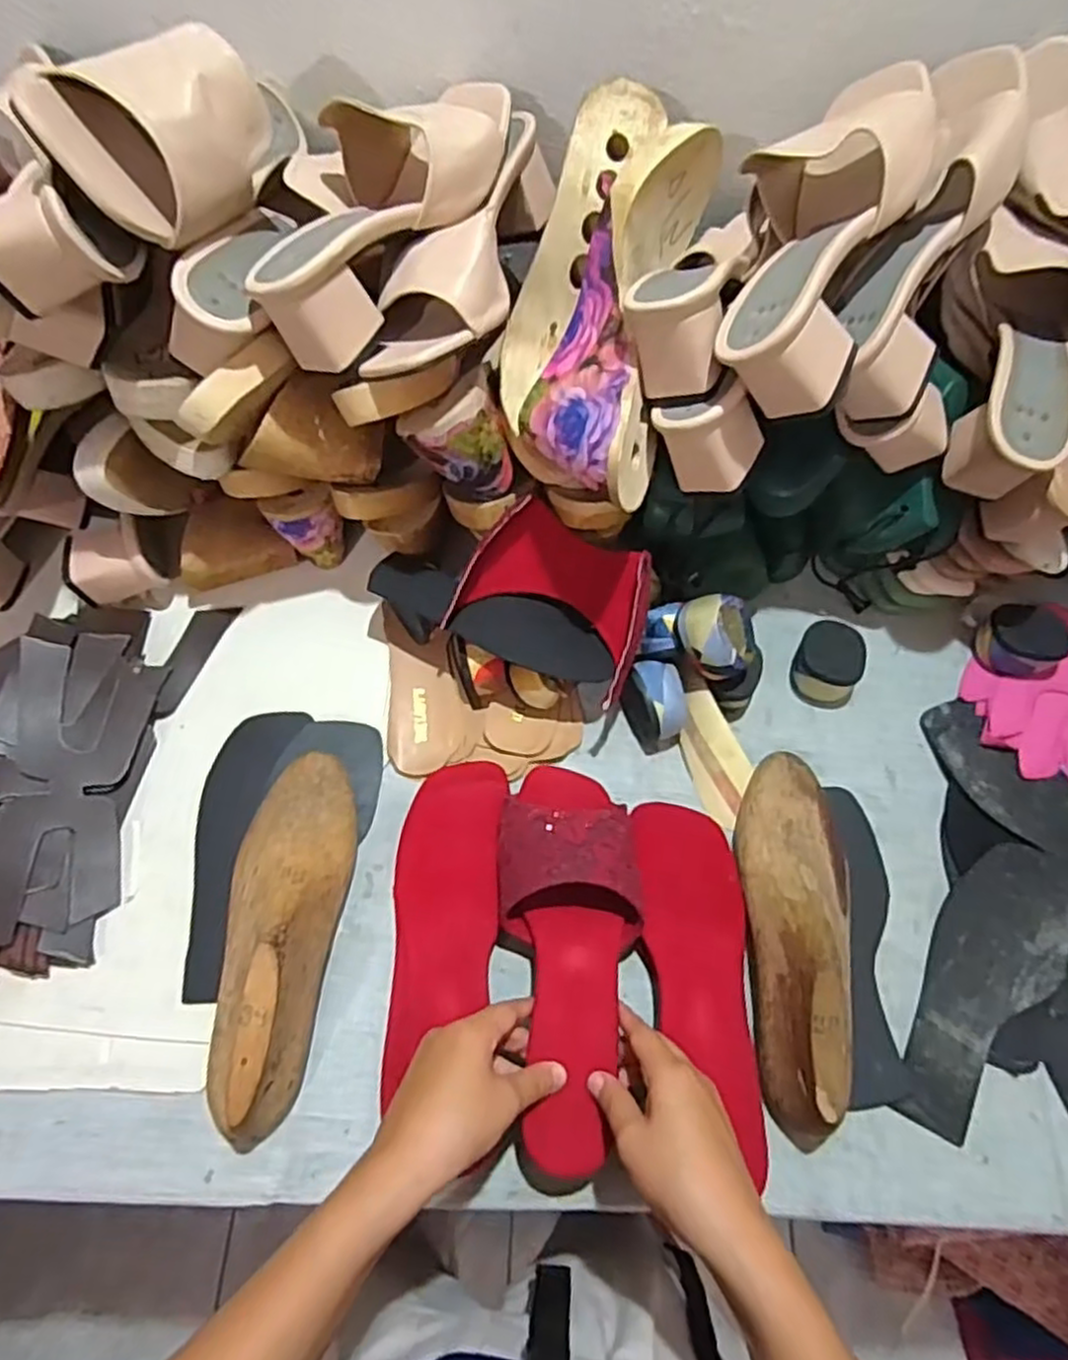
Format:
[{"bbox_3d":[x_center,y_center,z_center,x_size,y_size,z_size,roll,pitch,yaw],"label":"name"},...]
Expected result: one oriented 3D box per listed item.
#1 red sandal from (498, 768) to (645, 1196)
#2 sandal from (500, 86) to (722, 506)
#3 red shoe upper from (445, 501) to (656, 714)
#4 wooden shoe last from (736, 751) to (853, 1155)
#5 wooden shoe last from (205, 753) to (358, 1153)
[{"bbox_3d":[0.023,0.178,0.485,0.089,0.065,0.245,1,63,-1],"label":"red sandal"},{"bbox_3d":[0.042,-0.246,0.487,0.116,0.082,0.258,8,87,3],"label":"sandal"},{"bbox_3d":[0.016,-0.061,0.542,0.139,0.061,0.111,21,107,0],"label":"red shoe upper"},{"bbox_3d":[0.183,0.163,0.483,0.074,0.078,0.240,0,65,-1],"label":"wooden shoe last"},{"bbox_3d":[-0.170,0.161,0.477,0.070,0.081,0.236,6,65,2],"label":"wooden shoe last"}]

